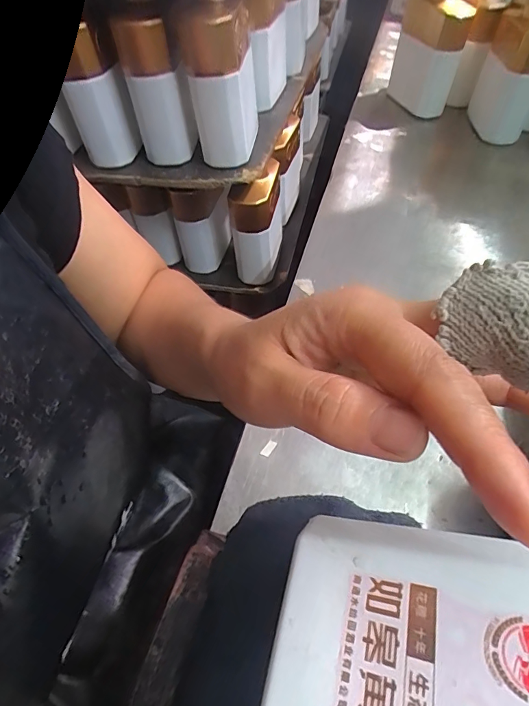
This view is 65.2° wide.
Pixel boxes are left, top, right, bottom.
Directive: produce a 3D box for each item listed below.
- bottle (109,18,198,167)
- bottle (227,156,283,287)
[{"bbox_3d":[-0.111,-0.274,0.438,0.063,0.131,0.055,-8,52,-3],"label":"bottle"},{"bbox_3d":[-0.009,-0.180,0.577,0.068,0.146,0.092,0,52,3],"label":"bottle"}]

